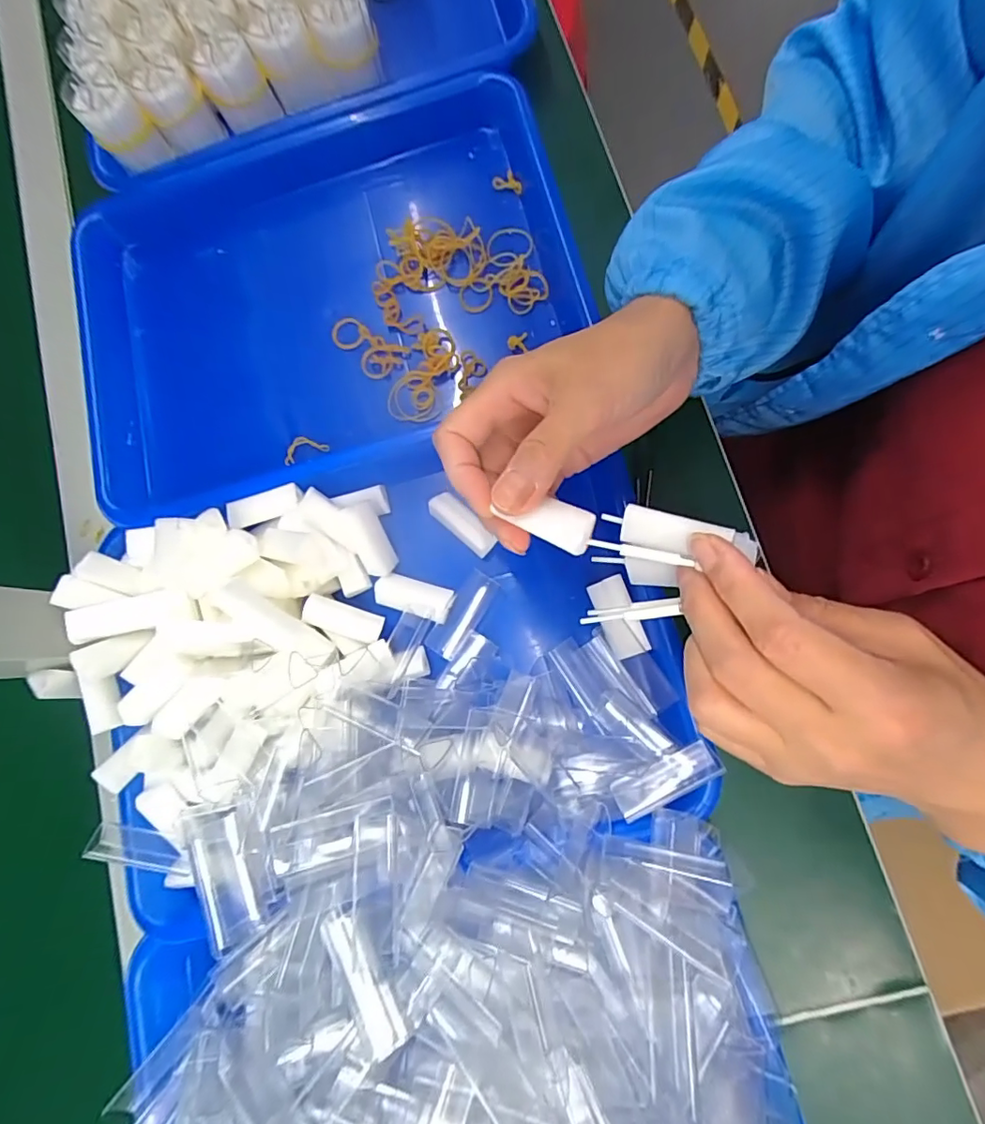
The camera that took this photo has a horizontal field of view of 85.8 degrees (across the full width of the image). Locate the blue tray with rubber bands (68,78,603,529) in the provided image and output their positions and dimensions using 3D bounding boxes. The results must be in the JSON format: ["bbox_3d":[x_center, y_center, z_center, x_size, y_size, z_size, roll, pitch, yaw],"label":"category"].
[{"bbox_3d":[-0.119,-0.171,0.367,0.351,0.051,0.250,-17,80,5],"label":"blue tray with rubber bands"}]

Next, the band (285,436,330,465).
[{"bbox_3d":[-0.124,-0.076,0.350,0.030,0.006,0.015,-21,79,4],"label":"band"}]

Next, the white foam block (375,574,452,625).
[{"bbox_3d":[-0.048,0.021,0.322,0.046,0.009,0.021,17,84,10],"label":"white foam block"}]

